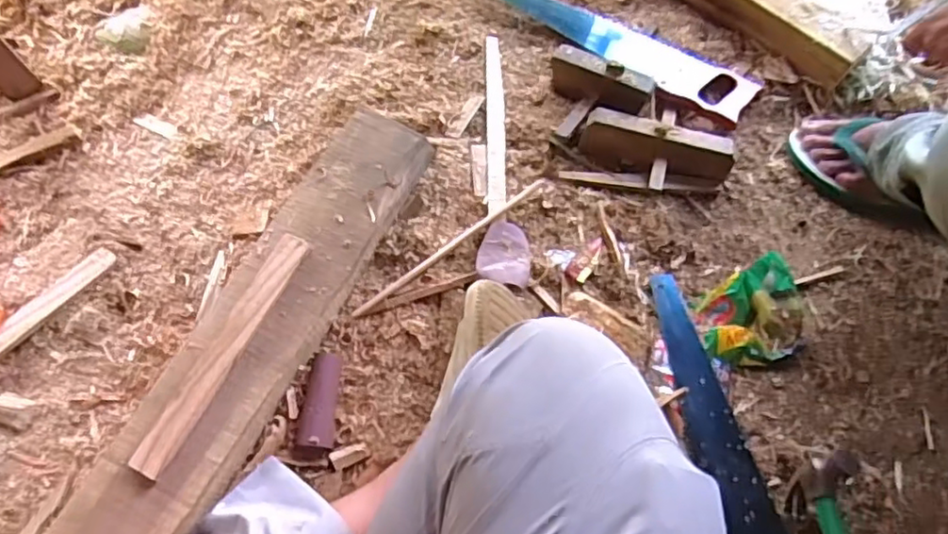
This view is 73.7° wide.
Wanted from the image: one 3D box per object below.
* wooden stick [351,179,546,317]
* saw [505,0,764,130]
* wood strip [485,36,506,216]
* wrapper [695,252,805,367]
[{"bbox_3d":[-0.026,-0.027,0.801,0.296,0.007,0.013,-36,68,-13],"label":"wooden stick"},{"bbox_3d":[0.193,-0.346,0.936,0.459,0.015,0.093,35,71,18],"label":"saw"},{"bbox_3d":[0.030,-0.205,0.883,0.026,0.007,0.295,-1,64,3],"label":"wood strip"},{"bbox_3d":[0.324,0.052,0.745,0.113,0.035,0.118,-5,64,1],"label":"wrapper"}]

